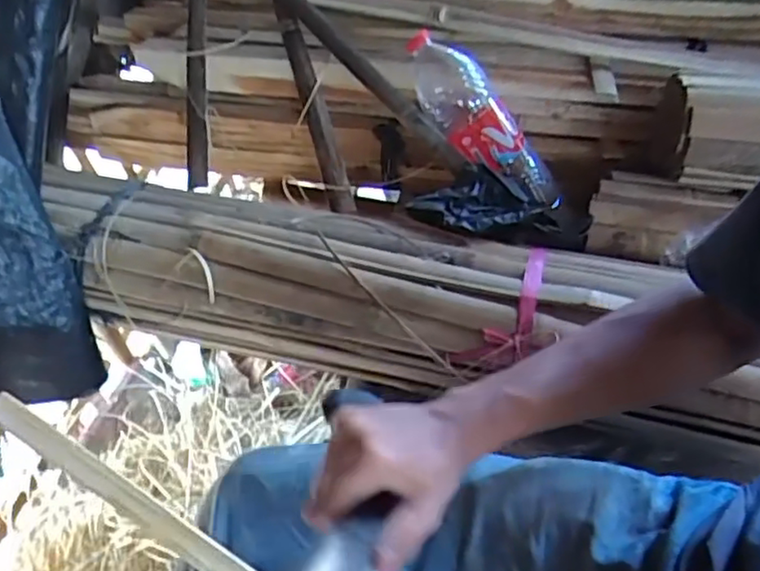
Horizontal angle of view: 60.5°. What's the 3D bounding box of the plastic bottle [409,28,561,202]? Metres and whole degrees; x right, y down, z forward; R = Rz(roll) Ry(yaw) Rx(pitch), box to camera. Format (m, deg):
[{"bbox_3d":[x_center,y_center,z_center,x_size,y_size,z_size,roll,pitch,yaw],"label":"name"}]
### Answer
[{"bbox_3d":[0.129,-0.205,0.853,0.076,0.088,0.265,-37,87,-29],"label":"plastic bottle"}]

